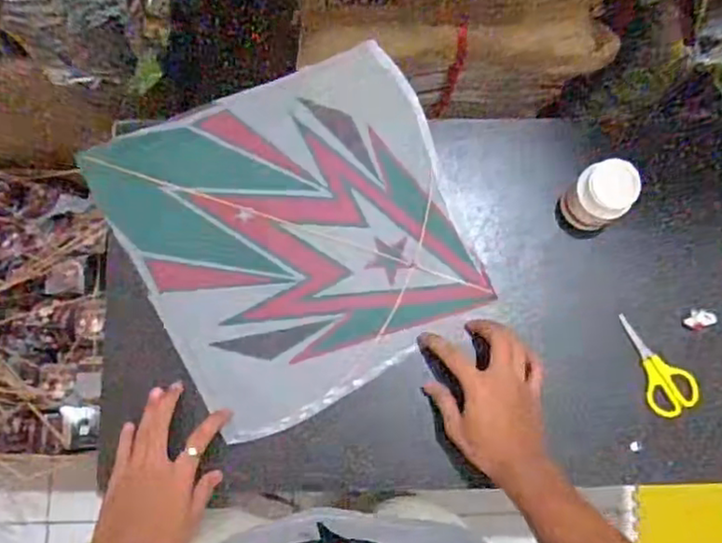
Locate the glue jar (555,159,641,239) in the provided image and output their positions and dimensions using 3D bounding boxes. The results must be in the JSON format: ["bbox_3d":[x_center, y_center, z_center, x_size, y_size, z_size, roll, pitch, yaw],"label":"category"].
[{"bbox_3d":[0.244,-0.075,0.684,0.061,0.090,0.056,0,81,-1],"label":"glue jar"}]

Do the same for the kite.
[{"bbox_3d":[-0.061,-0.045,0.700,0.335,0.035,0.333,-28,83,-5],"label":"kite"}]

